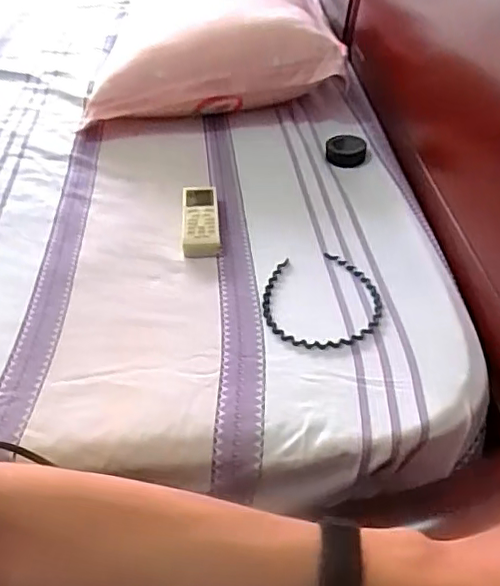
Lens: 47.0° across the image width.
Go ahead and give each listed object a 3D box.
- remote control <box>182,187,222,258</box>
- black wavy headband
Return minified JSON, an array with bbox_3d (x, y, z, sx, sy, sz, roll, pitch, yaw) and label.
[{"bbox_3d":[-0.060,-0.090,0.701,0.044,0.019,0.128,-4,42,-4],"label":"remote control"},{"bbox_3d":[0.073,0.007,0.599,0.119,0.008,0.134,-10,42,-11],"label":"black wavy headband"}]

